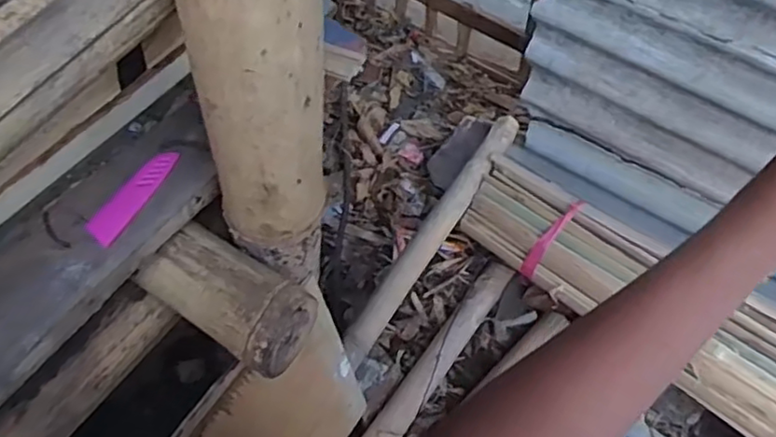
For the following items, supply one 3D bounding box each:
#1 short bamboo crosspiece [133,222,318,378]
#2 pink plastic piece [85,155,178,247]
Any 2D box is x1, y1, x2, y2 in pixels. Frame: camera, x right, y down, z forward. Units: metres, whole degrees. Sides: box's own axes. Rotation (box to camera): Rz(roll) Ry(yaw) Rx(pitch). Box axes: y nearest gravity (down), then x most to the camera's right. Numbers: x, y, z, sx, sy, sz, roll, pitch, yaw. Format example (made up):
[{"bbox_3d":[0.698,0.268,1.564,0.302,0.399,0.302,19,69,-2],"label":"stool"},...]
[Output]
[{"bbox_3d":[-0.135,0.070,0.563,0.134,0.065,0.075,32,62,15],"label":"short bamboo crosspiece"},{"bbox_3d":[-0.206,-0.021,0.526,0.024,0.011,0.100,23,60,10],"label":"pink plastic piece"}]

